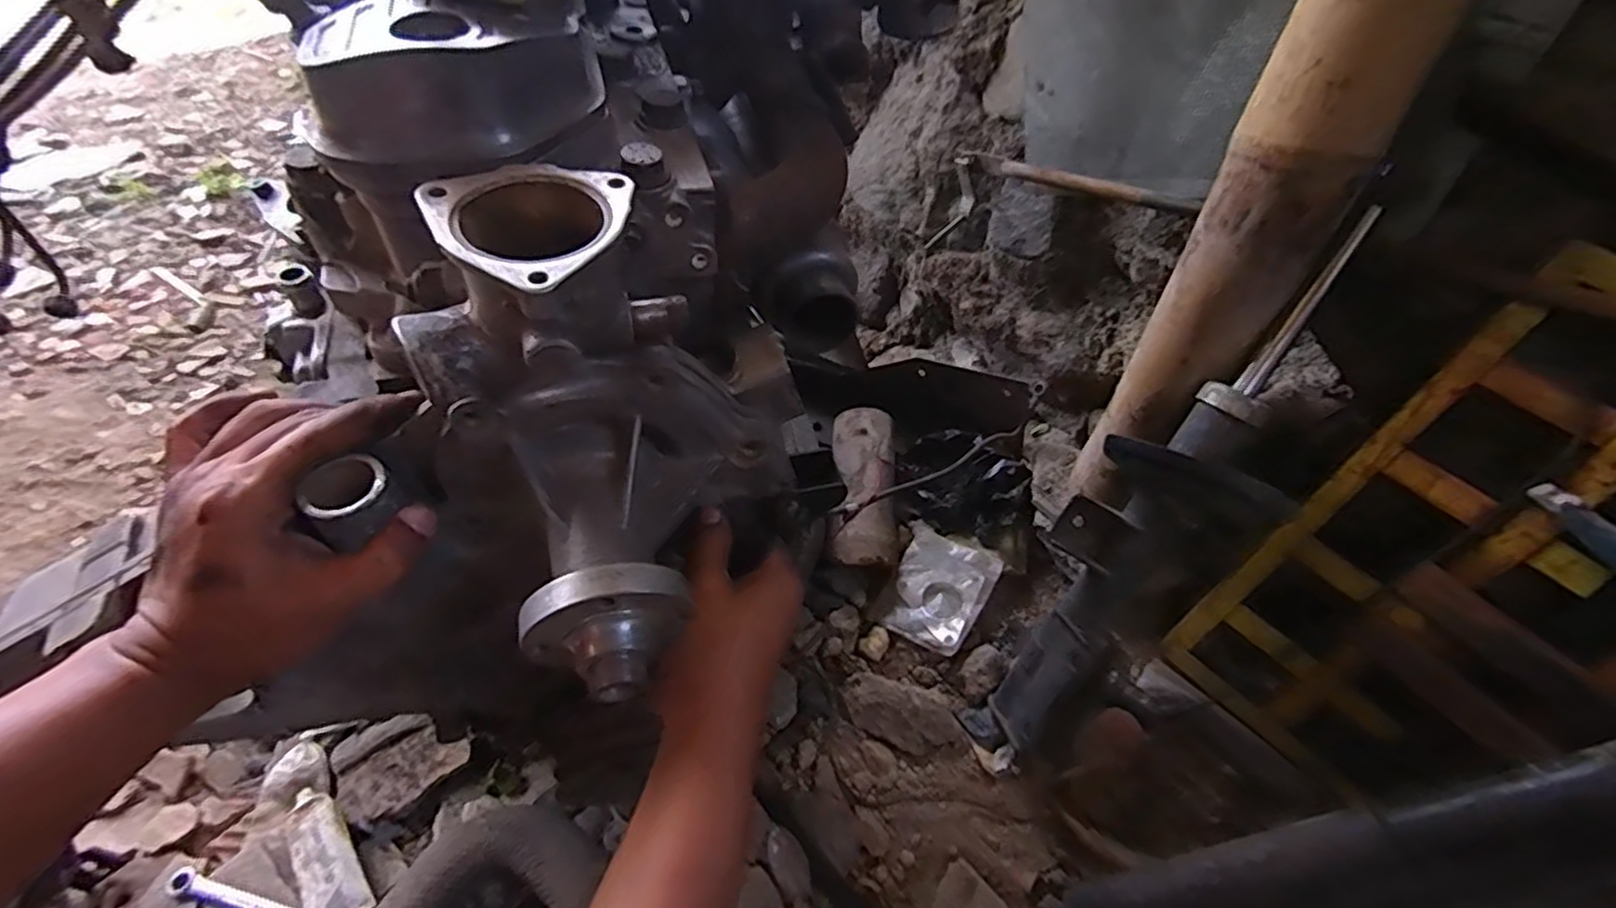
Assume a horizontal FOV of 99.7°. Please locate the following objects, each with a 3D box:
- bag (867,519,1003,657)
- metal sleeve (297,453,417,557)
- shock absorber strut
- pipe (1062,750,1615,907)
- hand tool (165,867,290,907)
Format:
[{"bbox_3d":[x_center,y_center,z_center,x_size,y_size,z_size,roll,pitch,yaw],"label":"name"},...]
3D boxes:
[{"bbox_3d":[0.151,0.157,0.802,0.117,0.020,0.145,20,58,28],"label":"bag"},{"bbox_3d":[-0.189,0.019,0.284,0.028,0.019,0.033,25,44,20],"label":"metal sleeve"},{"bbox_3d":[0.311,0.060,0.611,0.127,0.564,0.095,39,17,32],"label":"shock absorber strut"},{"bbox_3d":[0.448,0.251,0.459,0.582,0.056,0.054,-32,37,20],"label":"pipe"},{"bbox_3d":[-0.466,0.365,0.555,0.128,0.016,0.020,15,41,9],"label":"hand tool"}]

